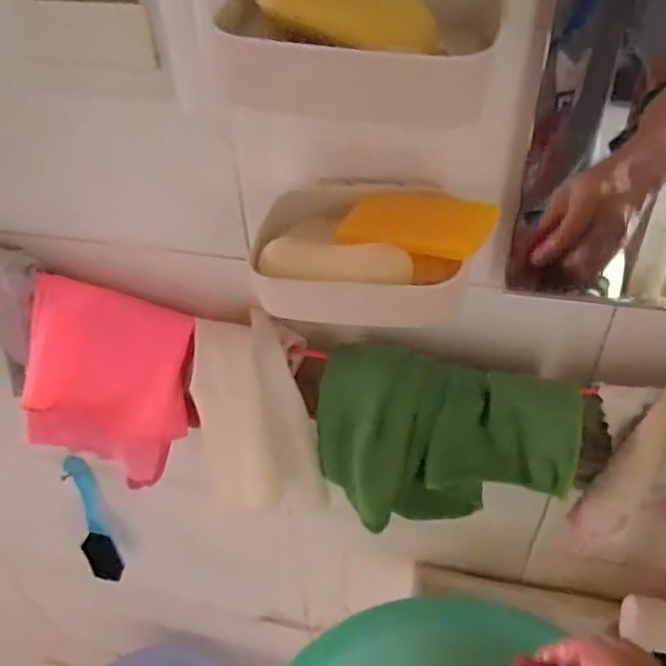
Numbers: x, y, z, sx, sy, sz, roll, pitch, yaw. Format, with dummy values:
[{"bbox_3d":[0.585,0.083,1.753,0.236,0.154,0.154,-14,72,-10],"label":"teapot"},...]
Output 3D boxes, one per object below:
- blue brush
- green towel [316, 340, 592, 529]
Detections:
[{"bbox_3d":[-0.291,0.225,0.775,0.034,0.207,0.045,3,44,7],"label":"blue brush"},{"bbox_3d":[0.071,0.082,0.457,0.171,0.145,0.031,15,29,5],"label":"green towel"}]

